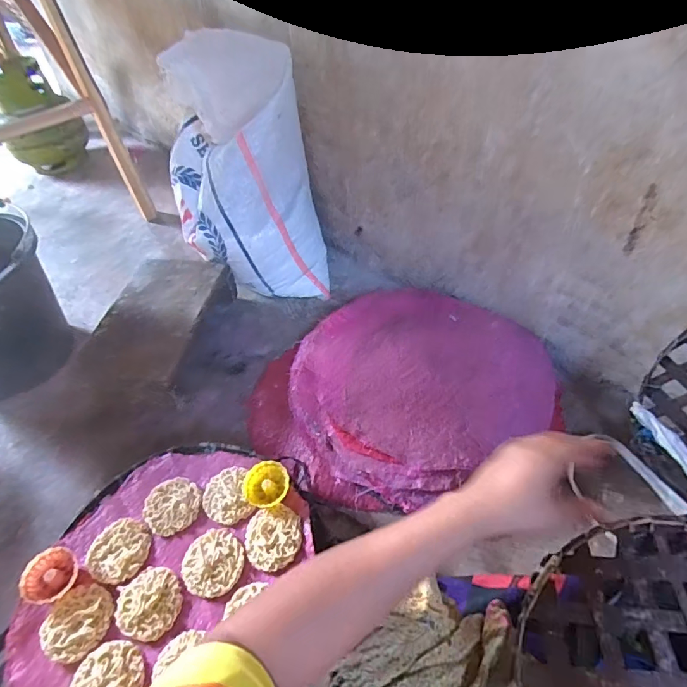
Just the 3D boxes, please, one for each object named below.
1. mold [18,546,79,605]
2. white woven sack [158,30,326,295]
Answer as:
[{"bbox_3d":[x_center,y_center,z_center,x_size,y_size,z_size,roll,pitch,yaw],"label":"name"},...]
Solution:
[{"bbox_3d":[-0.363,0.287,0.544,0.061,0.017,0.061,16,63,-13],"label":"mold"},{"bbox_3d":[-0.194,-0.315,0.874,0.269,0.457,0.197,-5,48,1],"label":"white woven sack"}]

